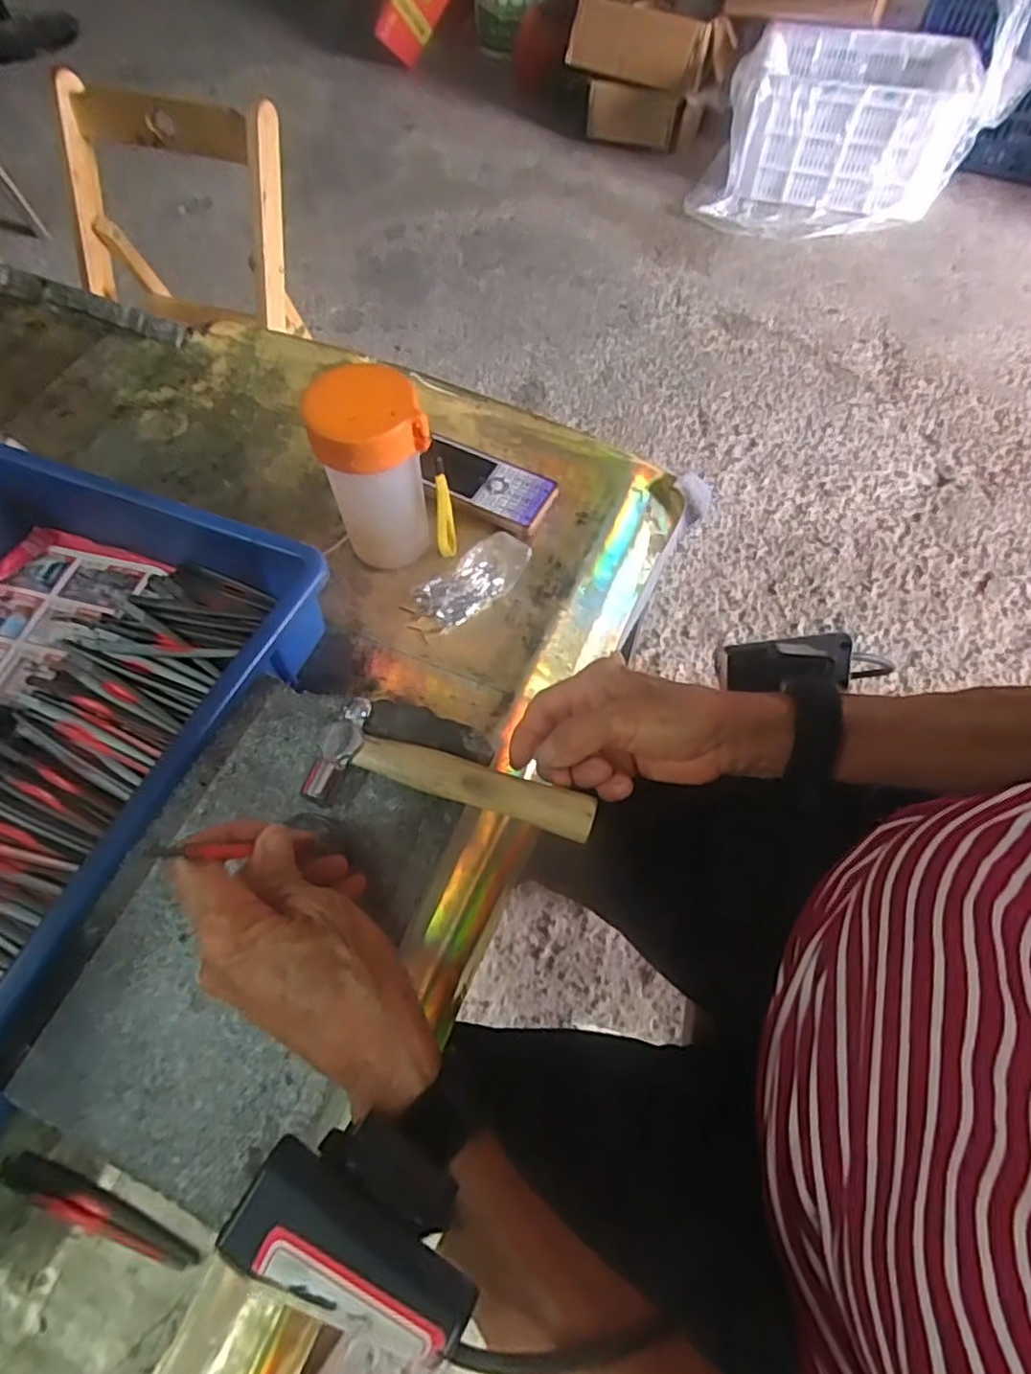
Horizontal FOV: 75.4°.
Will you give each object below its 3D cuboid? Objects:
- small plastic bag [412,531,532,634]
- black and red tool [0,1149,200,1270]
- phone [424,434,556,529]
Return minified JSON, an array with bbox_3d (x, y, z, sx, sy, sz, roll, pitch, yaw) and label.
[{"bbox_3d":[-0.032,-0.082,0.494,0.087,0.022,0.047,-36,68,-20],"label":"small plastic bag"},{"bbox_3d":[-0.198,0.246,0.314,0.107,0.007,0.016,20,62,9],"label":"black and red tool"},{"bbox_3d":[-0.028,-0.164,0.537,0.117,0.018,0.048,27,64,13],"label":"phone"}]

